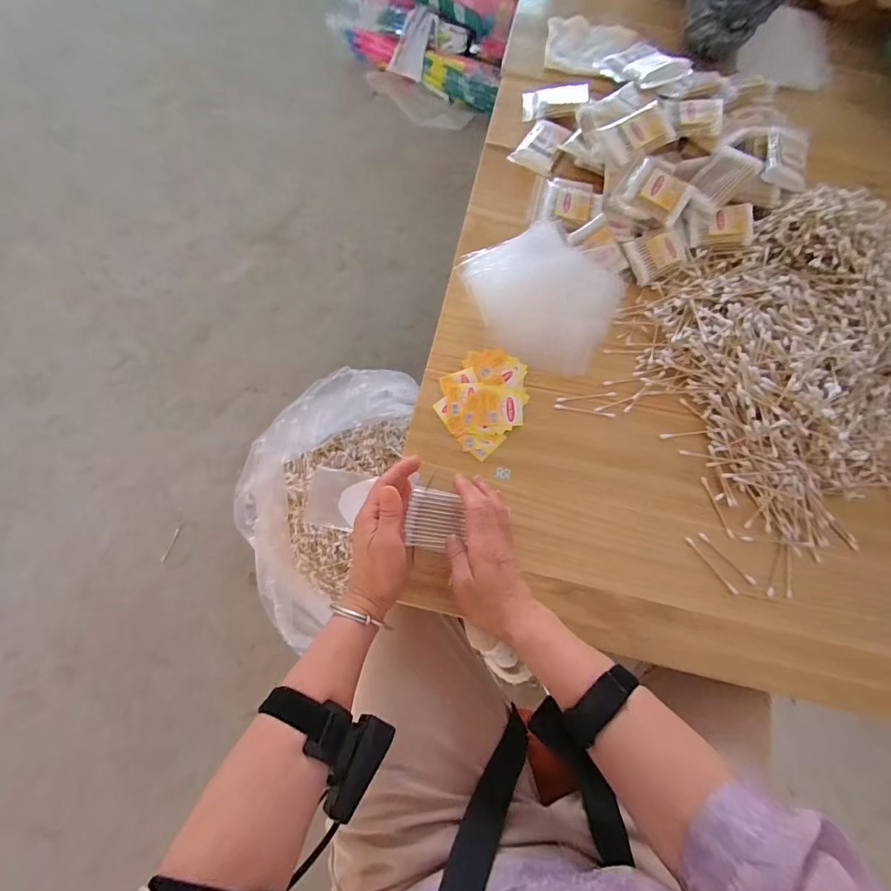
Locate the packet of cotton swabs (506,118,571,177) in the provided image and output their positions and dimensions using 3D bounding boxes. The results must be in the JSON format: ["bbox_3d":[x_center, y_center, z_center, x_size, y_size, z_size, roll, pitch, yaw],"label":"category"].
[{"bbox_3d":[0.134,-0.415,0.583,0.062,0.015,0.094,34,79,10],"label":"packet of cotton swabs"}]

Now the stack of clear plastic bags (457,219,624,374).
[{"bbox_3d":[0.112,-0.190,0.512,0.198,0.036,0.164,31,78,9],"label":"stack of clear plastic bags"}]

